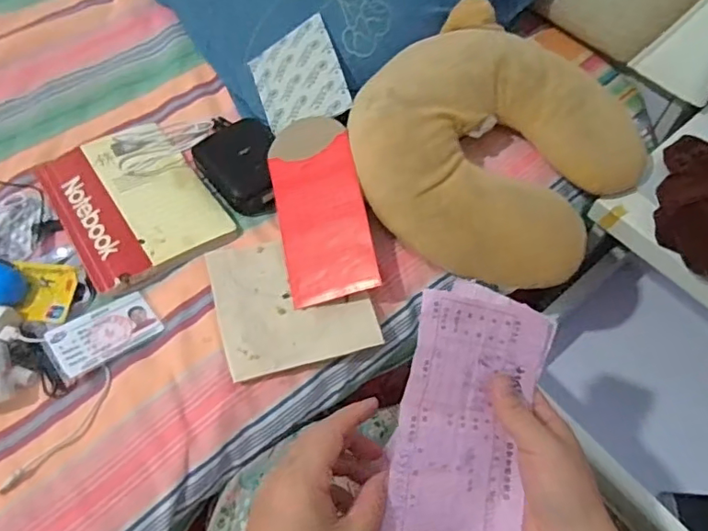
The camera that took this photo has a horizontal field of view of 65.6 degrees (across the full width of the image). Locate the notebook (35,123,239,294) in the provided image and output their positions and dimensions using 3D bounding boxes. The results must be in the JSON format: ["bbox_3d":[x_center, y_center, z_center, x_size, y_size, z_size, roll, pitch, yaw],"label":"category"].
[{"bbox_3d":[-0.225,-0.068,0.560,0.138,0.011,0.196,-28,59,-20],"label":"notebook"}]

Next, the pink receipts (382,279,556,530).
[{"bbox_3d":[0.074,0.108,0.356,0.090,0.034,0.188,12,78,4],"label":"pink receipts"}]

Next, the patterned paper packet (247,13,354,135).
[{"bbox_3d":[-0.060,-0.196,0.590,0.098,0.008,0.125,-27,70,21],"label":"patterned paper packet"}]

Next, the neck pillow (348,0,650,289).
[{"bbox_3d":[0.141,-0.123,0.549,0.255,0.067,0.267,0,65,-1],"label":"neck pillow"}]

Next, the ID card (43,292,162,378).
[{"bbox_3d":[-0.219,0.058,0.485,0.085,0.005,0.054,-31,63,-30],"label":"ID card"}]

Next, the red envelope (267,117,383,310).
[{"bbox_3d":[-0.033,-0.058,0.529,0.085,0.006,0.182,-16,77,13],"label":"red envelope"}]

